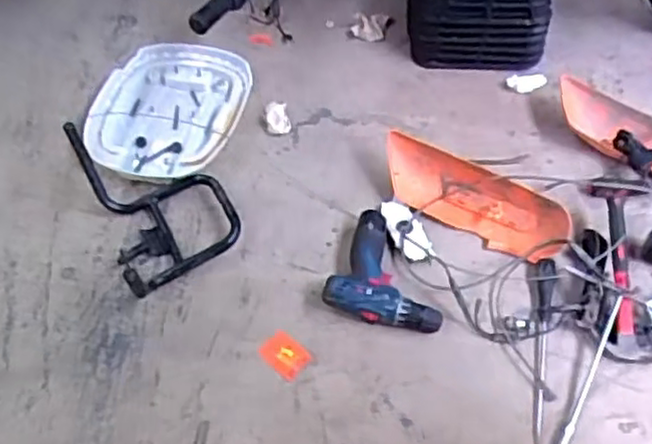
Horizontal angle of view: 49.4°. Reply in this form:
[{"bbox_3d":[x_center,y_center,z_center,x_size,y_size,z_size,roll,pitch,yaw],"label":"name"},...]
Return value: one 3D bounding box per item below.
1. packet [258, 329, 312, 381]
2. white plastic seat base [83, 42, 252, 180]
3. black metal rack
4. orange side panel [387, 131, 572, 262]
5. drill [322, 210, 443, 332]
[{"bbox_3d":[-0.061,0.197,1.050,0.070,0.008,0.054,36,59,22],"label":"packet"},{"bbox_3d":[-0.297,-0.217,1.329,0.268,0.038,0.343,7,52,3],"label":"white plastic seat base"},{"bbox_3d":[-0.254,-0.025,1.123,0.212,0.127,0.314,-21,56,-18],"label":"black metal rack"},{"bbox_3d":[0.244,-0.040,1.202,0.332,0.040,0.111,28,90,19],"label":"orange side panel"},{"bbox_3d":[0.109,0.086,1.113,0.182,0.052,0.188,22,54,13],"label":"drill"}]

